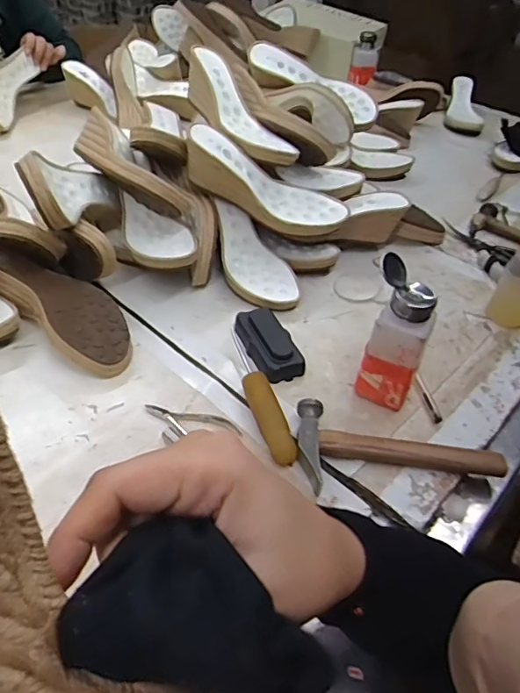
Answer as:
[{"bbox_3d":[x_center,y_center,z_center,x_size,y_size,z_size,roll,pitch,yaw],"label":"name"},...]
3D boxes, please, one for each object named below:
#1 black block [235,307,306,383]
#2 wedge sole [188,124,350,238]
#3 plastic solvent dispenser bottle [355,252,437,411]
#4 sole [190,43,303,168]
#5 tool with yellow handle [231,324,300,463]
[{"bbox_3d":[0.012,-0.006,0.595,0.056,0.022,0.102,-16,48,-23],"label":"black block"},{"bbox_3d":[0.004,-0.206,0.676,0.228,0.068,0.078,25,43,-11],"label":"wedge sole"},{"bbox_3d":[0.138,-0.007,0.520,0.068,0.148,0.055,18,45,11],"label":"plastic solvent dispenser bottle"},{"bbox_3d":[-0.037,-0.323,0.705,0.076,0.053,0.229,-27,73,-31],"label":"sole"},{"bbox_3d":[-0.004,0.040,0.546,0.028,0.024,0.195,-9,46,-17],"label":"tool with yellow handle"}]

